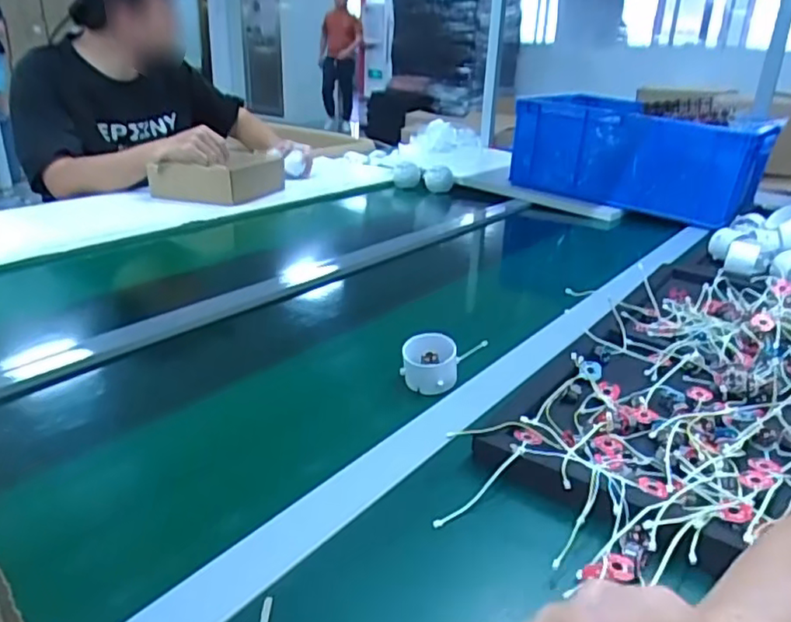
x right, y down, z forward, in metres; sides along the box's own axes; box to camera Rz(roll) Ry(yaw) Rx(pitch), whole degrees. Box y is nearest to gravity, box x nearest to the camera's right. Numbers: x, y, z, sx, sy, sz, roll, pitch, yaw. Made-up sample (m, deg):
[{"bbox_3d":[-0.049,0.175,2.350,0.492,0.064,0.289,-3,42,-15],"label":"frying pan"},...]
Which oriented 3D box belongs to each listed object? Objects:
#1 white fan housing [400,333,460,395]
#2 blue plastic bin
[{"bbox_3d":[0.032,0.050,0.589,0.051,0.040,0.044,3,25,3],"label":"white fan housing"},{"bbox_3d":[0.484,-0.322,1.250,0.446,0.173,0.264,21,31,36],"label":"blue plastic bin"}]

